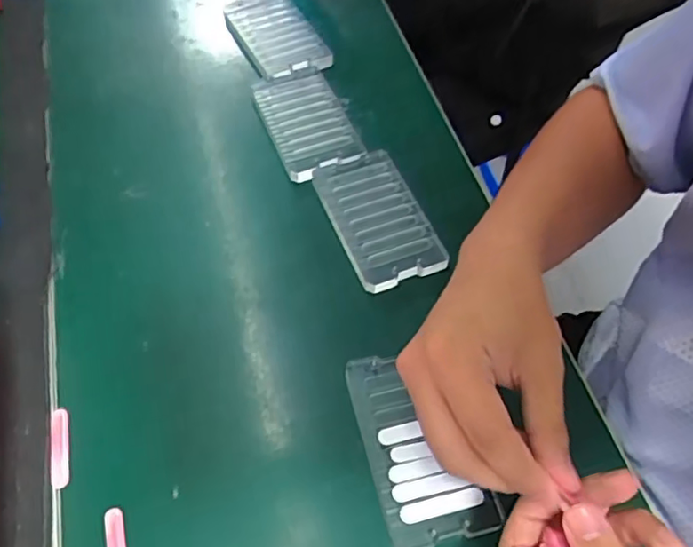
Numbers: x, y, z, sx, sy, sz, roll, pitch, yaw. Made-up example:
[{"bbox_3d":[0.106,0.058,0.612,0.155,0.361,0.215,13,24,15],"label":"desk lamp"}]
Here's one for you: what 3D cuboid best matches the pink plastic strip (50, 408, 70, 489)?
[{"bbox_3d":[-0.184,0.111,0.382,0.012,0.004,0.050,-12,60,-7],"label":"pink plastic strip"}]

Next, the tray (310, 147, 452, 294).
[{"bbox_3d":[0.024,-0.046,0.476,0.069,0.011,0.127,-19,61,-11],"label":"tray"}]

